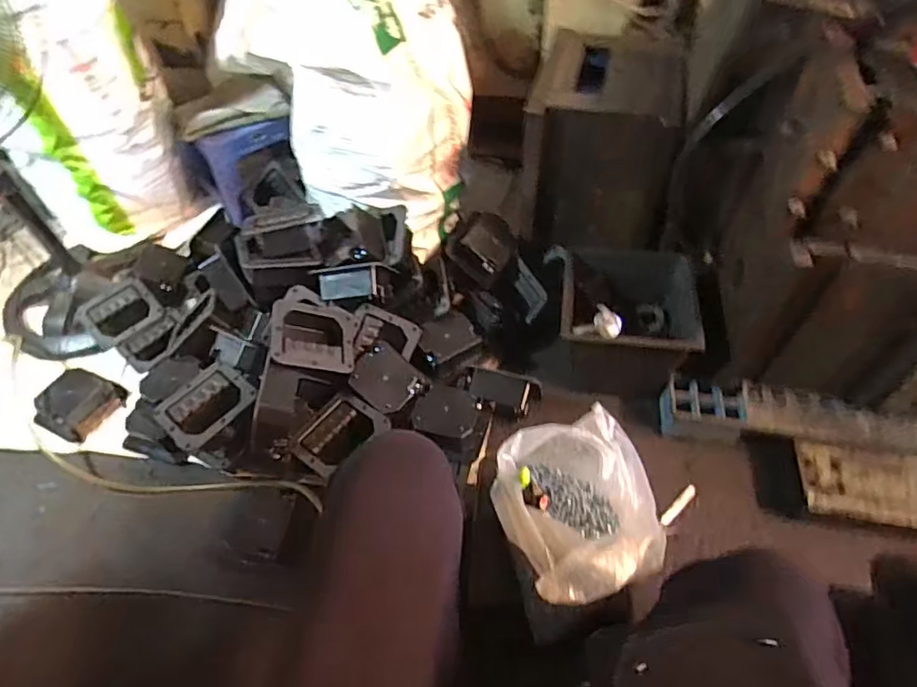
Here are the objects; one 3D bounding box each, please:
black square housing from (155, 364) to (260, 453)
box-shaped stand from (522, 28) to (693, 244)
[{"bbox_3d":[-0.425,0.115,0.958,0.122,0.049,0.151,29,59,23],"label":"black square housing"},{"bbox_3d":[0.311,-0.438,1.190,0.282,0.311,0.350,11,54,11],"label":"box-shaped stand"}]

